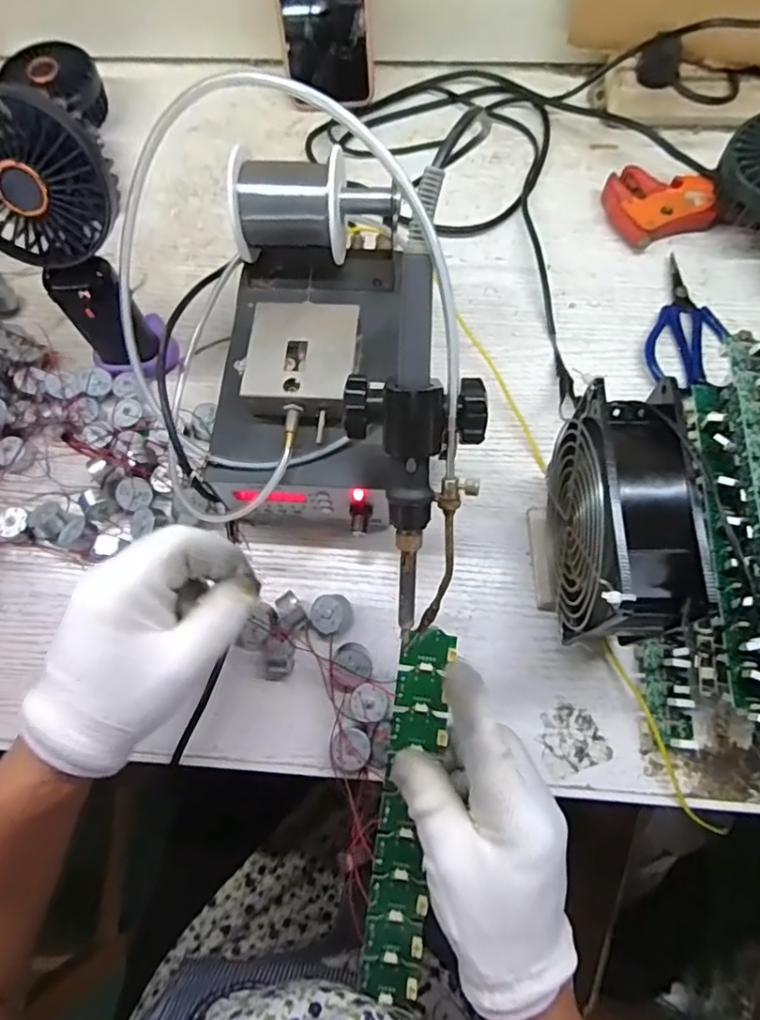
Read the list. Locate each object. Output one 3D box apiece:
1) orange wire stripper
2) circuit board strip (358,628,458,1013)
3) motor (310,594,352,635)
[{"bbox_3d":[0.229,-0.256,0.471,0.082,0.022,0.071,-16,71,-3],"label":"orange wire stripper"},{"bbox_3d":[0.016,0.163,0.302,0.031,0.008,0.196,7,89,4],"label":"circuit board strip"},{"bbox_3d":[-0.031,0.067,0.363,0.025,0.017,0.024,-1,71,2],"label":"motor"}]

